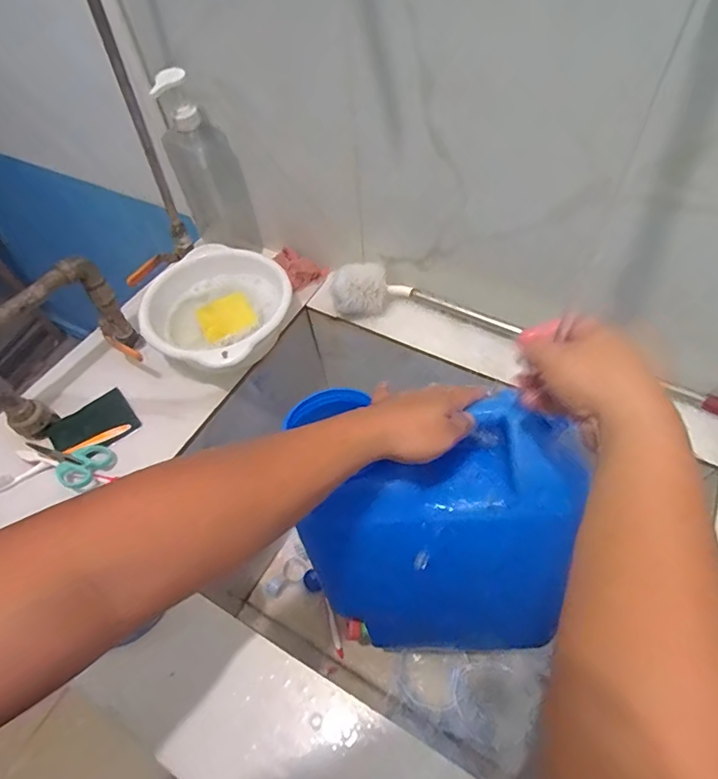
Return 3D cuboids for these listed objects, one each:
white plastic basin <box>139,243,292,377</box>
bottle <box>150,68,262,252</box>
[{"bbox_3d":[-0.193,-0.104,0.679,0.195,0.082,0.225,-12,55,-4],"label":"white plastic basin"},{"bbox_3d":[-0.225,-0.324,0.706,0.089,0.267,0.063,-22,56,-10],"label":"bottle"}]

